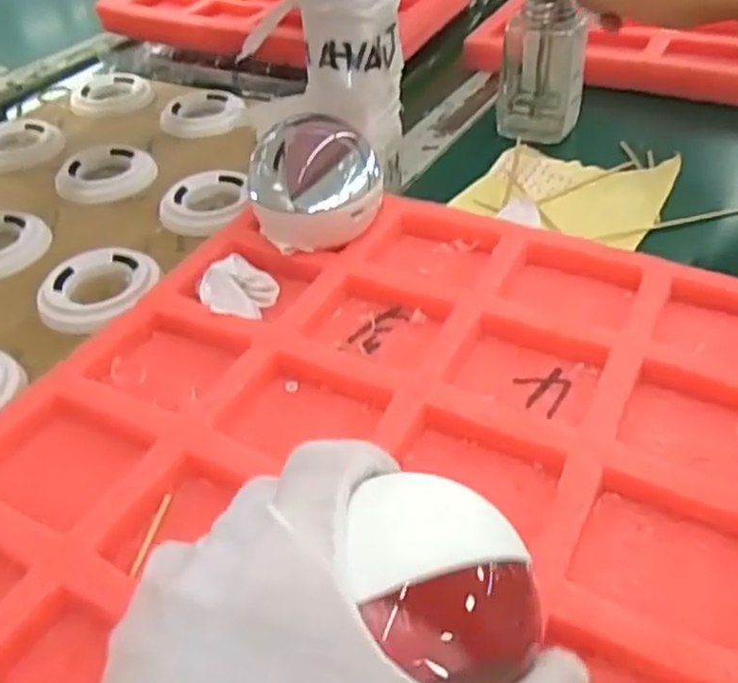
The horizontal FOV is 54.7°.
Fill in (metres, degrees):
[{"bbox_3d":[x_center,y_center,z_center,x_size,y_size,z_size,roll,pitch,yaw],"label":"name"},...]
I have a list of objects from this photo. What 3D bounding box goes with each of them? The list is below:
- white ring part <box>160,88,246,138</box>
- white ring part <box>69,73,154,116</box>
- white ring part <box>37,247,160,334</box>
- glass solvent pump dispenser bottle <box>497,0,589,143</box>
[{"bbox_3d":[-0.140,-0.195,0.603,0.068,0.011,0.071,-7,41,-3],"label":"white ring part"},{"bbox_3d":[-0.234,-0.222,0.641,0.065,0.015,0.062,10,43,16],"label":"white ring part"},{"bbox_3d":[-0.159,-0.033,0.424,0.063,0.013,0.063,-8,41,-4],"label":"white ring part"},{"bbox_3d":[0.134,-0.219,0.551,0.061,0.108,0.058,5,41,10],"label":"glass solvent pump dispenser bottle"}]

